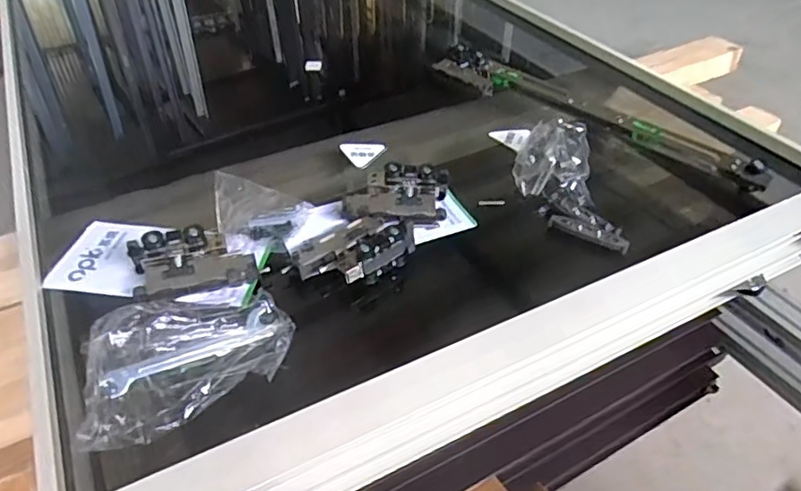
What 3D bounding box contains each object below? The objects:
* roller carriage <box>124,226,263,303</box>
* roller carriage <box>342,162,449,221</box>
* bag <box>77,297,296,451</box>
[{"bbox_3d":[-0.156,0.012,0.439,0.085,0.026,0.051,-15,44,-17],"label":"roller carriage"},{"bbox_3d":[-0.003,-0.046,0.504,0.087,0.024,0.053,0,42,-1],"label":"roller carriage"},{"bbox_3d":[-0.138,0.067,0.376,0.132,0.023,0.089,-23,47,-24],"label":"bag"}]

